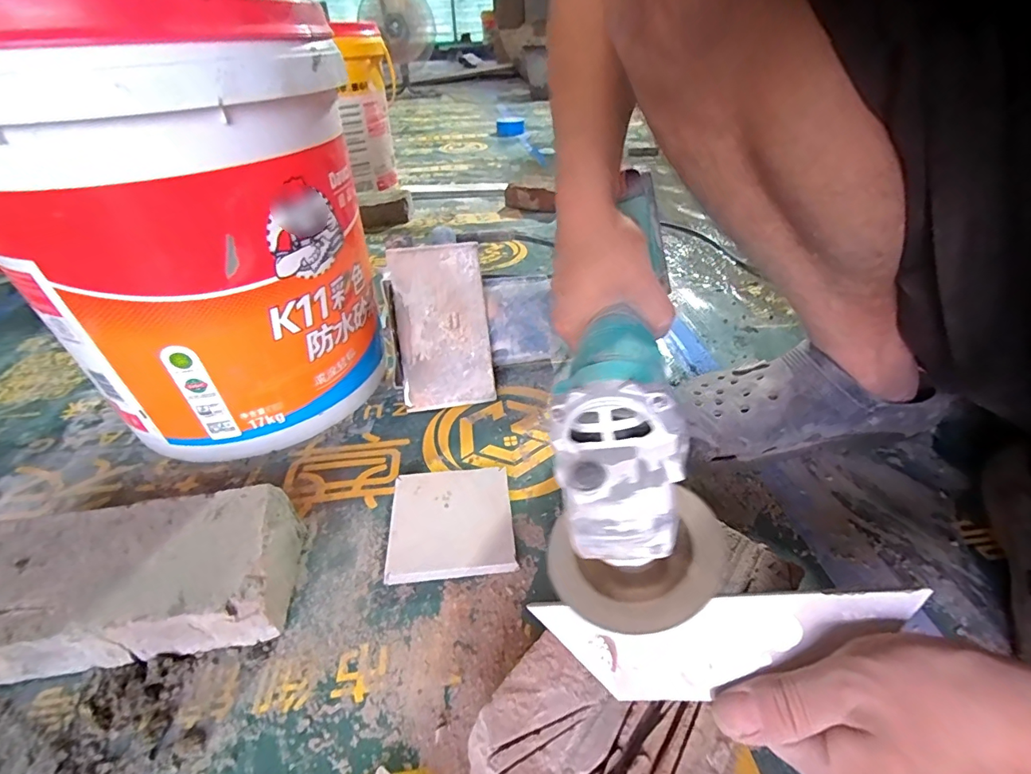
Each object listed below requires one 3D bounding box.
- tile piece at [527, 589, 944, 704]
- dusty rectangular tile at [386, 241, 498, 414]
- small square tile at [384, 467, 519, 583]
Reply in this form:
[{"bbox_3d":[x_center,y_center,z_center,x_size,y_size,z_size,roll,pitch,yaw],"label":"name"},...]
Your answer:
[{"bbox_3d":[0.099,0.128,0.229,0.171,0.008,0.046,-11,76,16],"label":"tile piece"},{"bbox_3d":[-0.078,-0.066,0.499,0.093,0.168,0.004,-8,2,-8],"label":"dusty rectangular tile"},{"bbox_3d":[-0.052,0.110,0.385,0.096,0.011,0.098,-5,38,-3],"label":"small square tile"}]

